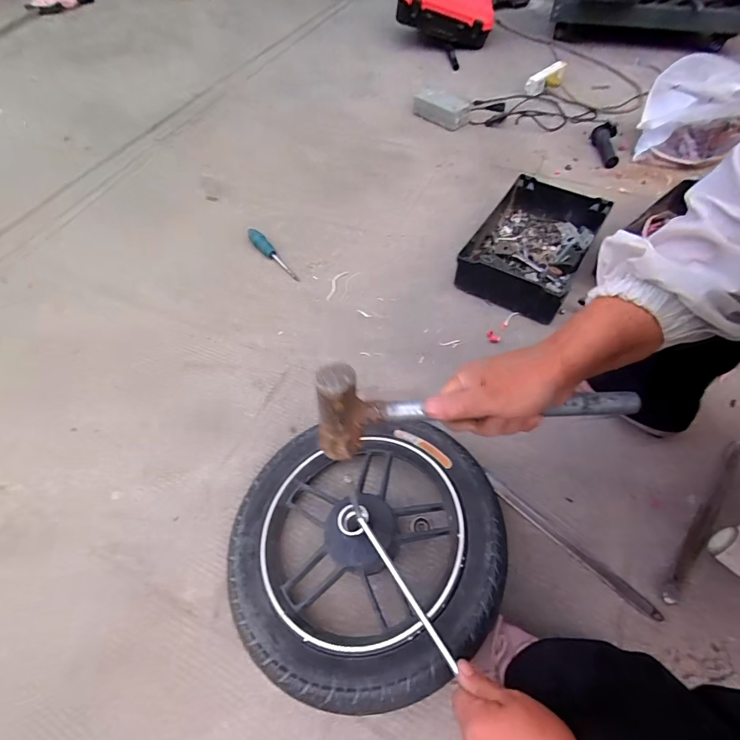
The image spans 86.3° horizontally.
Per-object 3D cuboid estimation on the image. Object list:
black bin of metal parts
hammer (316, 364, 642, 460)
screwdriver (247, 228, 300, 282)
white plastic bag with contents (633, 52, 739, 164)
[{"bbox_3d":[0.335,-0.257,0.830,0.216,0.098,0.318,27,62,20],"label":"black bin of metal parts"},{"bbox_3d":[0.099,0.032,0.355,0.286,0.087,0.046,-3,56,-3],"label":"hammer"},{"bbox_3d":[-0.216,-0.260,0.883,0.029,0.033,0.176,-37,61,-19],"label":"screwdriver"},{"bbox_3d":[0.815,-0.633,0.972,0.247,0.190,0.139,32,64,22],"label":"white plastic bag with contents"}]

